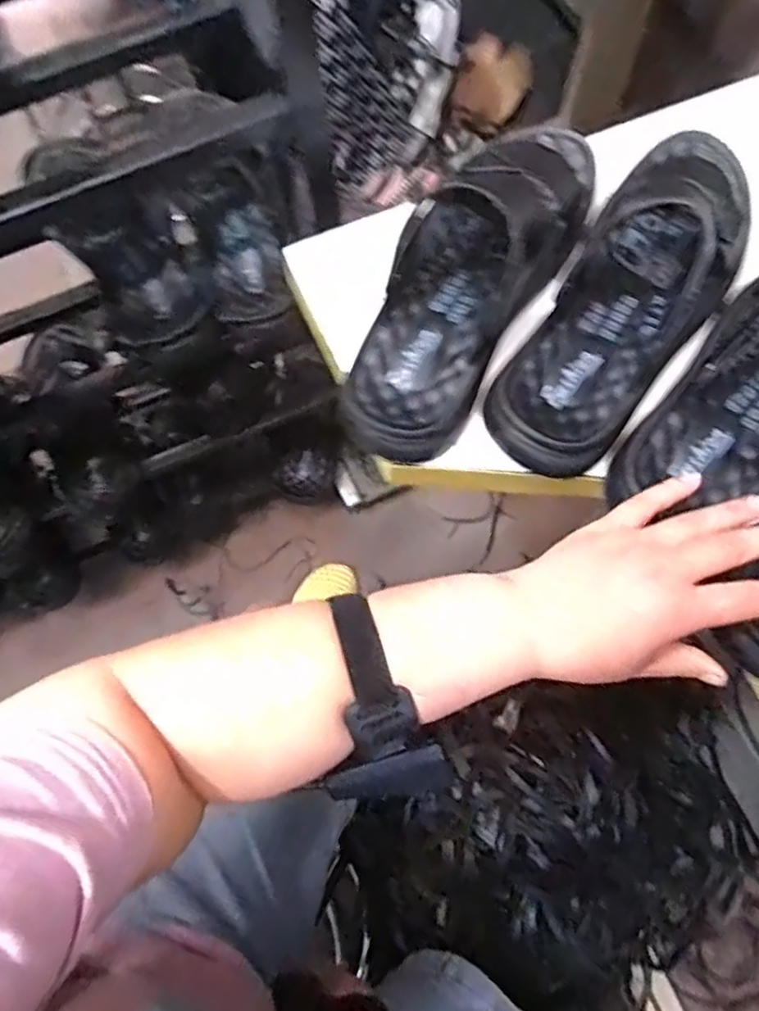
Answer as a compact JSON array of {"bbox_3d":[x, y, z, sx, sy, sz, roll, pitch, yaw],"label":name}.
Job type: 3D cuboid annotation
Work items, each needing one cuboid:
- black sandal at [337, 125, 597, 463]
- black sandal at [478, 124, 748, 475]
[{"bbox_3d":[0.056,-0.156,0.437,0.105,0.080,0.258,25,76,9],"label":"black sandal"},{"bbox_3d":[0.176,-0.146,0.433,0.113,0.075,0.279,31,77,10],"label":"black sandal"}]

